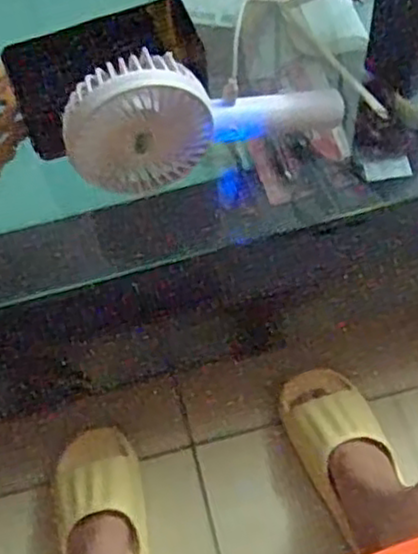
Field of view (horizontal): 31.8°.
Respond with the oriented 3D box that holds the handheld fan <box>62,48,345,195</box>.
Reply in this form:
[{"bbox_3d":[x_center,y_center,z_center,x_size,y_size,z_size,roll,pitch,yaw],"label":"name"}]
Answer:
[{"bbox_3d":[0.002,-0.111,0.520,0.202,0.102,0.033,-8,58,-17],"label":"handheld fan"}]

